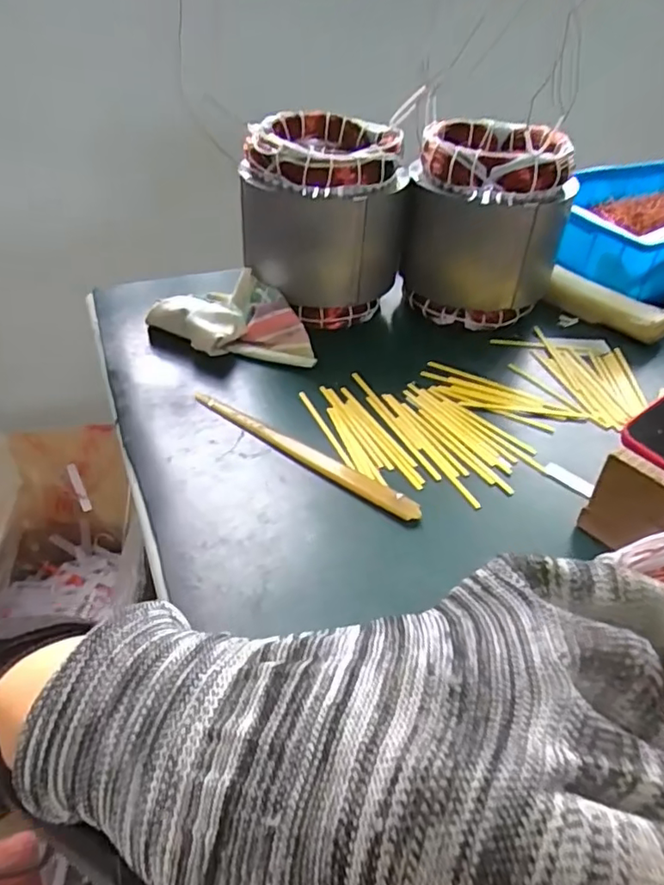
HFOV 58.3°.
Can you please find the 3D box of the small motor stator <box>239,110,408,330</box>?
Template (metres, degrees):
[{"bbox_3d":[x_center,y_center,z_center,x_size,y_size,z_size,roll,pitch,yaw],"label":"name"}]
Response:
[{"bbox_3d":[-0.011,-0.211,0.578,0.149,0.165,0.139,-1,40,-6],"label":"small motor stator"}]

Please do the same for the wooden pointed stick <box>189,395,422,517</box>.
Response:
[{"bbox_3d":[-0.026,0.004,0.452,0.209,0.007,0.019,28,46,27],"label":"wooden pointed stick"}]

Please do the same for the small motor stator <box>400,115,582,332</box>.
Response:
[{"bbox_3d":[0.152,-0.217,0.592,0.143,0.169,0.131,12,40,10],"label":"small motor stator"}]

